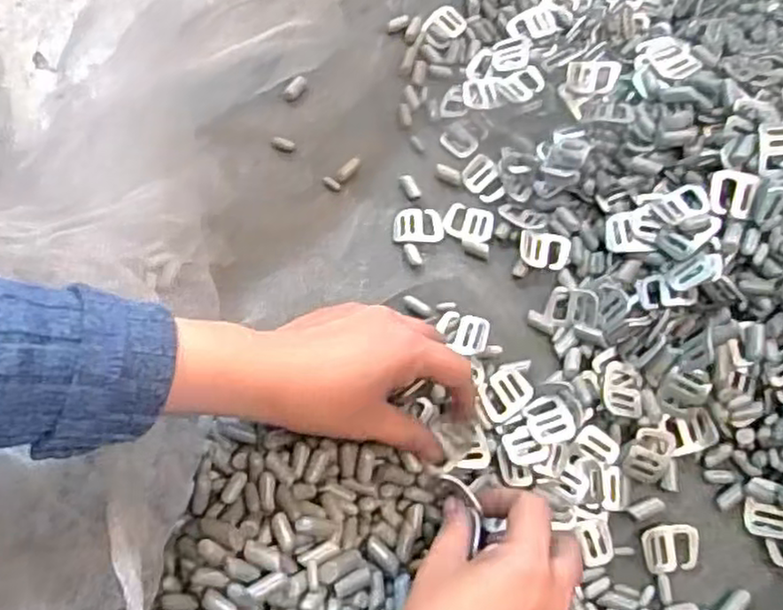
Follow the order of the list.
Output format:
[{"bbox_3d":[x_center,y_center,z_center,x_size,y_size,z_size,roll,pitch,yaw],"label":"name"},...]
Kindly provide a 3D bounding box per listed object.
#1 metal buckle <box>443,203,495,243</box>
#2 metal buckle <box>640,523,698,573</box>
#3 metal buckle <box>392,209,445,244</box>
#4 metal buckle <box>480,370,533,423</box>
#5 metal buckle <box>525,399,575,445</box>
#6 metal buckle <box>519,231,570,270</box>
[{"bbox_3d":[0.053,-0.056,0.484,0.033,0.004,0.027,14,71,2],"label":"metal buckle"},{"bbox_3d":[0.163,0.141,0.412,0.031,0.007,0.026,-6,71,-5],"label":"metal buckle"},{"bbox_3d":[0.018,-0.053,0.481,0.033,0.004,0.026,1,71,-2],"label":"metal buckle"},{"bbox_3d":[0.071,0.055,0.433,0.031,0.004,0.025,-32,79,-15],"label":"metal buckle"},{"bbox_3d":[0.094,0.069,0.422,0.025,0.005,0.029,-19,42,-2],"label":"metal buckle"},{"bbox_3d":[0.102,-0.036,0.470,0.032,0.007,0.024,13,71,2],"label":"metal buckle"}]

